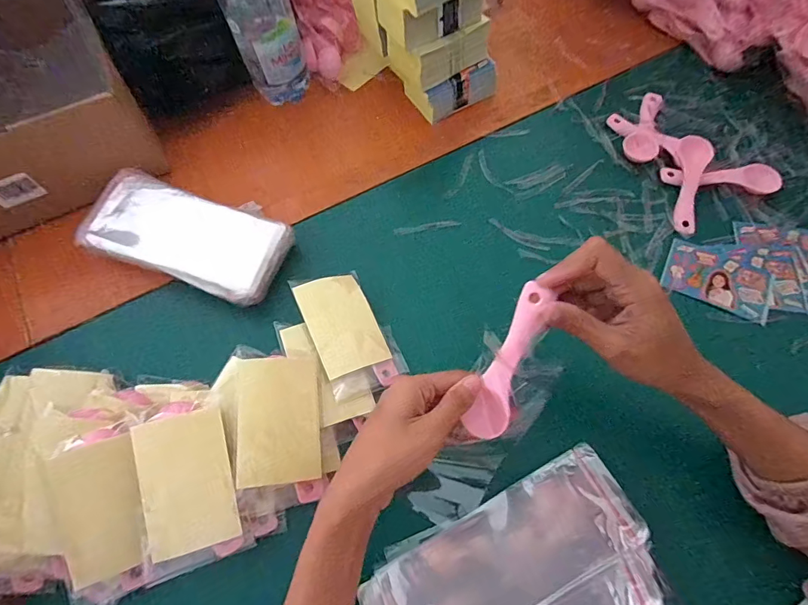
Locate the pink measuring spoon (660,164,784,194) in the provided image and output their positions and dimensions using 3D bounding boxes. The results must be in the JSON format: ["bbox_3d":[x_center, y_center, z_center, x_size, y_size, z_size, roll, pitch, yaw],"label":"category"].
[{"bbox_3d":[0.335,-0.132,0.448,0.109,0.019,0.029,10,67,8],"label":"pink measuring spoon"}]

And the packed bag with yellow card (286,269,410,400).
[{"bbox_3d":[-0.048,0.024,0.378,0.069,0.008,0.113,-18,71,-25],"label":"packed bag with yellow card"}]

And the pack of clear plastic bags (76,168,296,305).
[{"bbox_3d":[-0.204,-0.066,0.415,0.190,0.045,0.105,17,68,11],"label":"pack of clear plastic bags"}]

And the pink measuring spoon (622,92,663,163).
[{"bbox_3d":[0.276,-0.201,0.480,0.033,0.012,0.119,22,69,13],"label":"pink measuring spoon"}]

